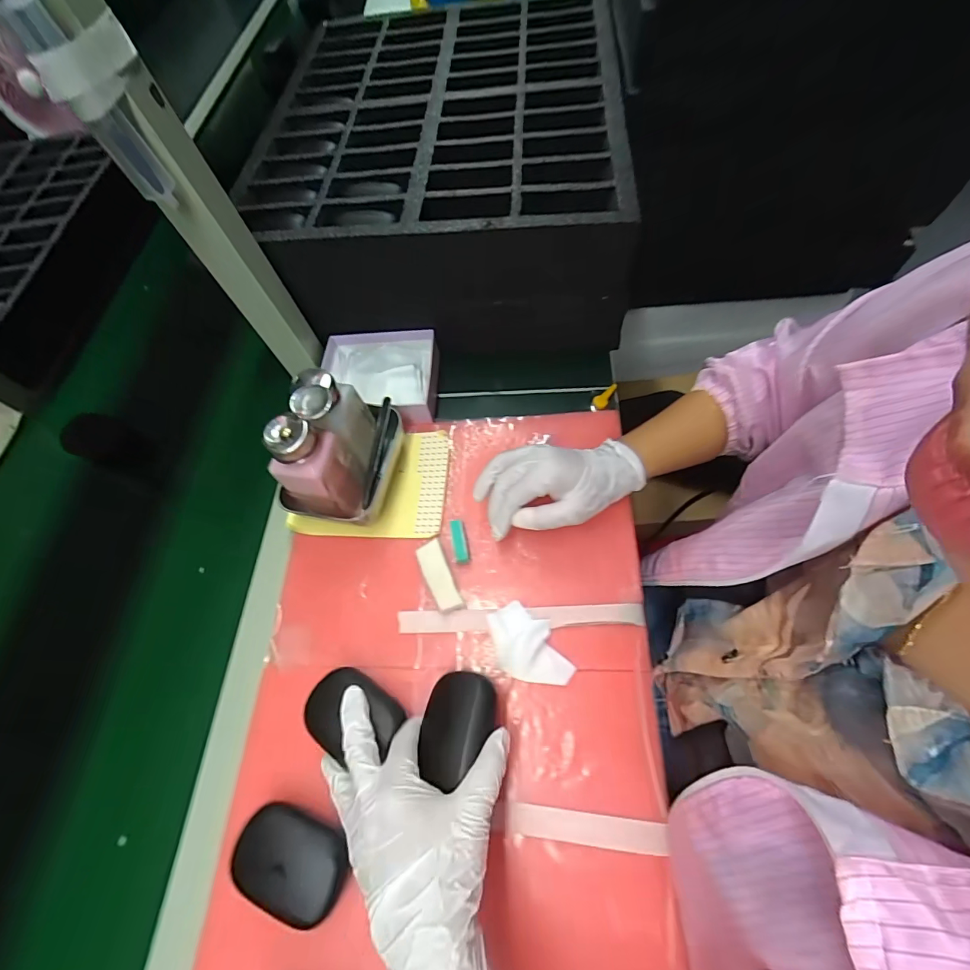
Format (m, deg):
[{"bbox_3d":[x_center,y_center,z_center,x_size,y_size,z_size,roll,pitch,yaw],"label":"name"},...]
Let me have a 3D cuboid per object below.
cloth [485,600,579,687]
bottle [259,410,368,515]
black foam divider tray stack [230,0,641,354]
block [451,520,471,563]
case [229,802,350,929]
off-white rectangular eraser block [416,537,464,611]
[{"bbox_3d":[0.038,0.141,0.384,0.051,0.005,0.077,-25,63,-5],"label":"cloth"},{"bbox_3d":[-0.152,-0.009,0.406,0.058,0.134,0.058,4,66,8],"label":"bottle"},{"bbox_3d":[-0.053,-0.388,0.536,0.393,0.150,0.416,-3,63,6],"label":"black foam divider tray stack"},{"bbox_3d":[-0.024,0.056,0.428,0.015,0.018,0.041,-10,63,3],"label":"block"},{"bbox_3d":[-0.140,0.273,0.319,0.080,0.025,0.054,13,66,14],"label":"case"},{"bbox_3d":[-0.044,0.087,0.418,0.024,0.009,0.070,-23,63,-4],"label":"off-white rectangular eraser block"}]

